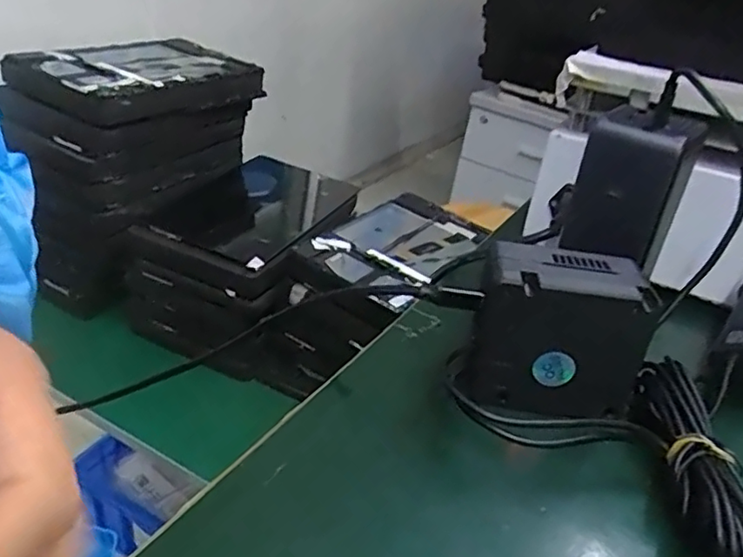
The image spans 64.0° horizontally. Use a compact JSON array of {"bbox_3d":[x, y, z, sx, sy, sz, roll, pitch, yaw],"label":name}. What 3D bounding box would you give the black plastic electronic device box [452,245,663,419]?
[{"bbox_3d":[0.091,0.030,0.298,0.079,0.076,0.052,13,31,10],"label":"black plastic electronic device box"}]

